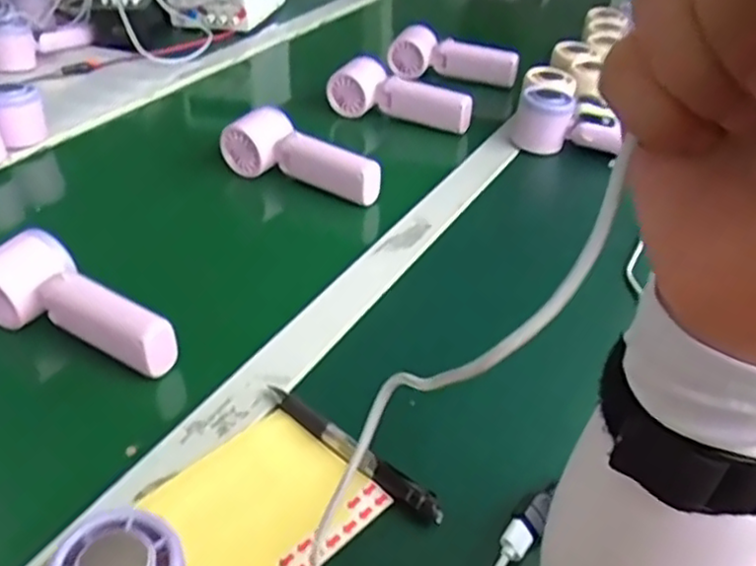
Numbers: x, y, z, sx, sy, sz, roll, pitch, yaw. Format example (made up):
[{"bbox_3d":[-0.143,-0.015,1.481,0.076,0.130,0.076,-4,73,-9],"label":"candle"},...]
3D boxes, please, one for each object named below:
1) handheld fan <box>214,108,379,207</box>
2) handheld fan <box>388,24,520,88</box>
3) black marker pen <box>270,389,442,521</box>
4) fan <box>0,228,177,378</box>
[{"bbox_3d":[-0.073,-0.121,0.692,0.174,0.051,0.058,26,43,29],"label":"handheld fan"},{"bbox_3d":[0.100,-0.301,0.953,0.171,0.062,0.041,9,37,10],"label":"handheld fan"},{"bbox_3d":[-0.017,0.097,0.423,0.139,0.012,0.013,30,45,33],"label":"black marker pen"},{"bbox_3d":[-0.216,0.019,0.494,0.162,0.047,0.060,26,43,29],"label":"fan"}]

